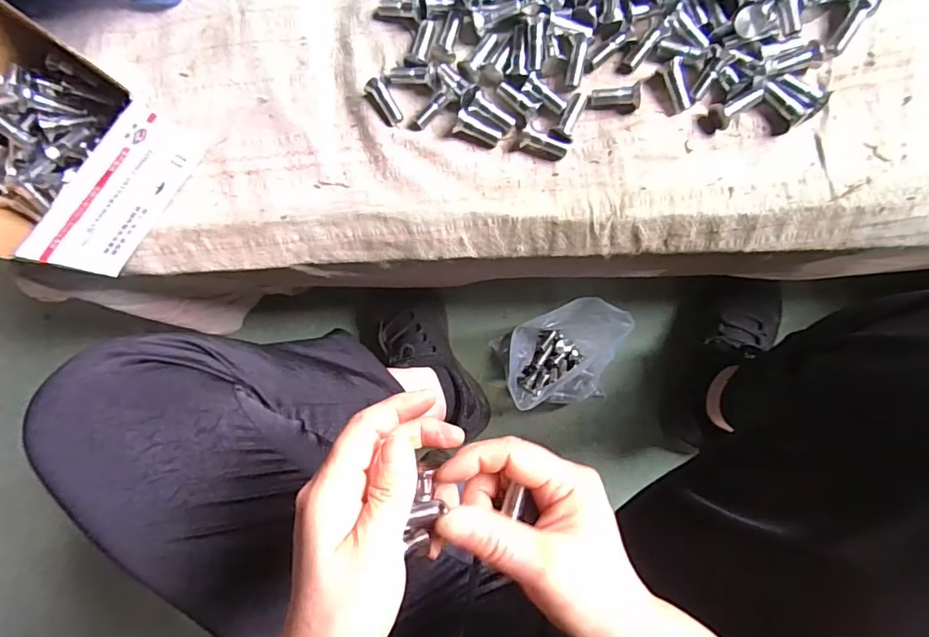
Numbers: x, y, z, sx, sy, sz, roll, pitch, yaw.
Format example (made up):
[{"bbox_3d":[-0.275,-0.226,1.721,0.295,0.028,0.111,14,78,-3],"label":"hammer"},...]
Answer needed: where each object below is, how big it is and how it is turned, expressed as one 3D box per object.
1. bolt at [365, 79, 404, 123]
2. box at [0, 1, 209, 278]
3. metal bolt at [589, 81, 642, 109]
[{"bbox_3d":[-0.059,-0.164,0.387,0.012,0.012,0.036,-41,85,3],"label":"bolt"},{"bbox_3d":[-0.303,-0.122,0.373,0.149,0.083,0.139,36,92,5],"label":"box"},{"bbox_3d":[0.109,-0.160,0.371,0.033,0.012,0.013,3,89,21],"label":"metal bolt"}]

